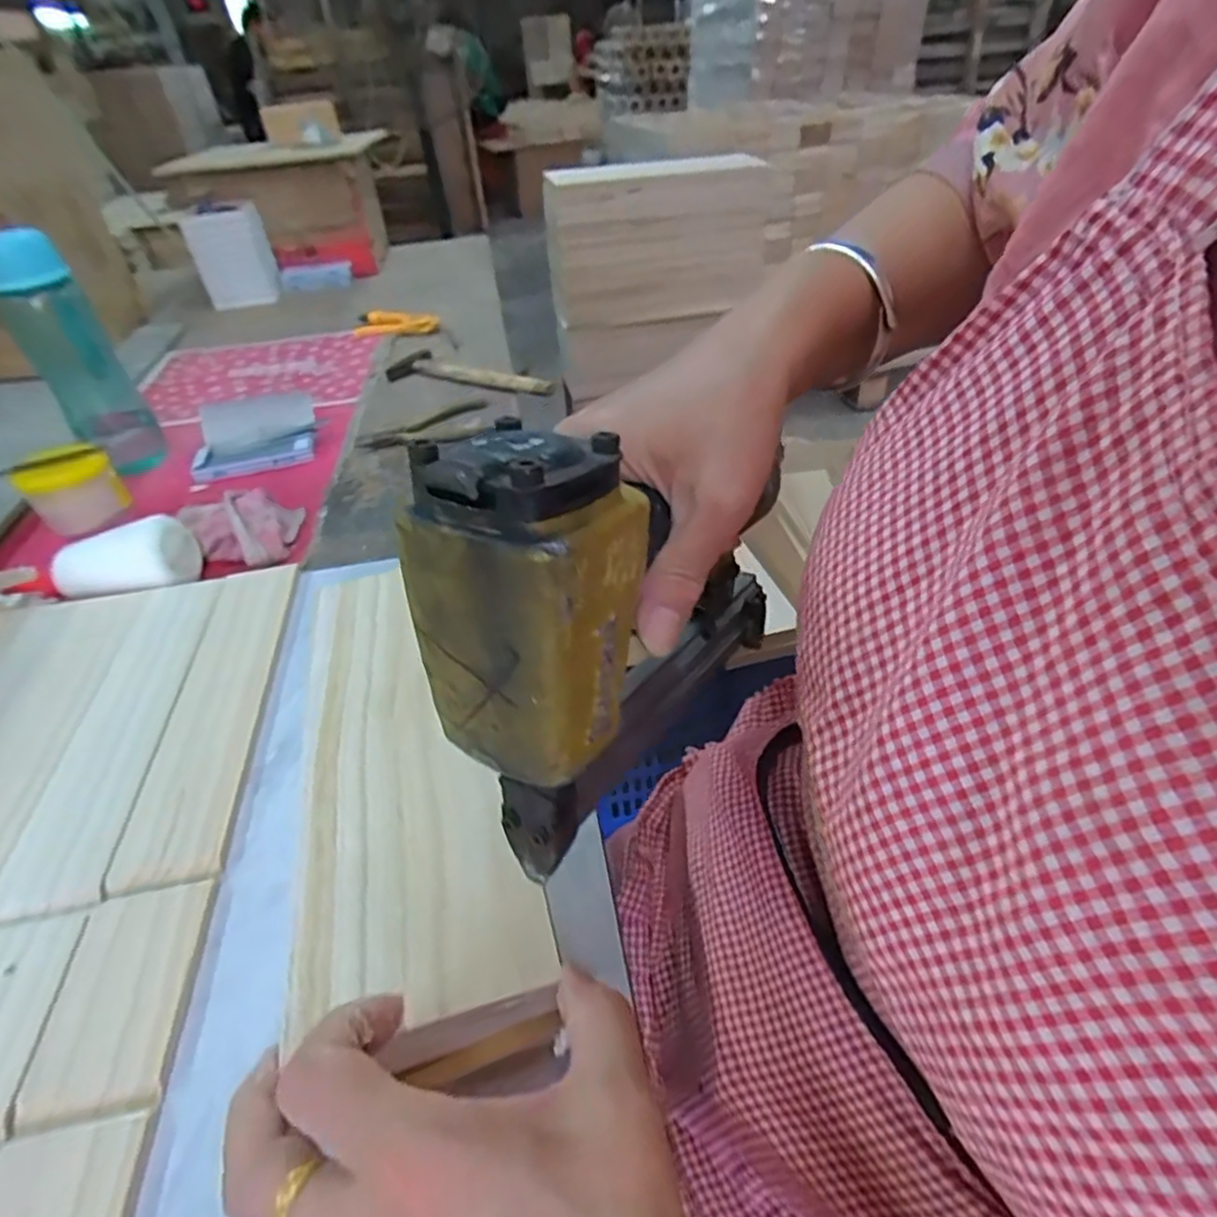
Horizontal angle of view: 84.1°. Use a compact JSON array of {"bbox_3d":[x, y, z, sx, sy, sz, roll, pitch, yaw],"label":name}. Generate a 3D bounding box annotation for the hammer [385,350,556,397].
[{"bbox_3d":[-0.186,-0.295,0.861,0.253,0.025,0.074,24,48,29],"label":"hammer"}]

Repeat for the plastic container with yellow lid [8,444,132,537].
[{"bbox_3d":[-0.525,-0.117,0.662,0.079,0.067,0.065,-32,48,-29],"label":"plastic container with yellow lid"}]

